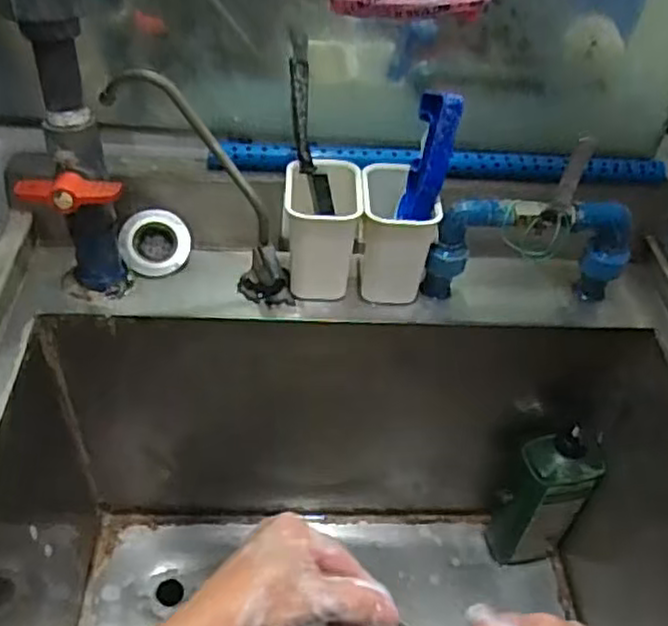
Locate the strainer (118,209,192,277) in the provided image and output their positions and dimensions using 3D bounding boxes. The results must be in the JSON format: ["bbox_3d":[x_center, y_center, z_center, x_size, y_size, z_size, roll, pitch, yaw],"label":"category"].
[{"bbox_3d":[-0.184,-0.072,0.736,0.069,0.014,0.067,1,85,-16],"label":"strainer"}]

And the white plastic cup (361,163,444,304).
[{"bbox_3d":[0.059,-0.079,0.710,0.072,0.108,0.082,3,45,-3],"label":"white plastic cup"}]

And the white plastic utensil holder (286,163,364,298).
[{"bbox_3d":[-0.012,-0.081,0.697,0.070,0.110,0.076,2,45,-4],"label":"white plastic utensil holder"}]

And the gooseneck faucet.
[{"bbox_3d":[-0.110,-0.111,0.652,0.060,0.235,0.030,-15,35,34],"label":"gooseneck faucet"}]

